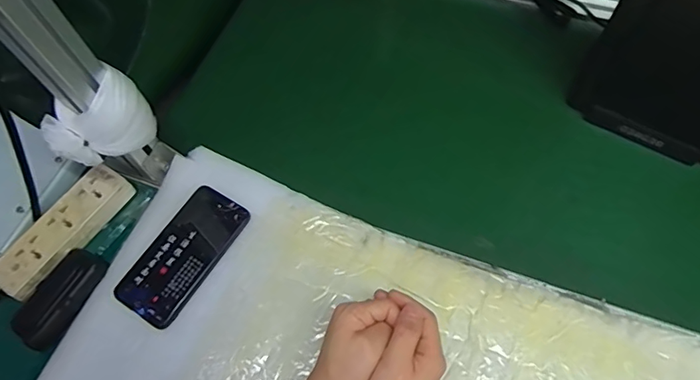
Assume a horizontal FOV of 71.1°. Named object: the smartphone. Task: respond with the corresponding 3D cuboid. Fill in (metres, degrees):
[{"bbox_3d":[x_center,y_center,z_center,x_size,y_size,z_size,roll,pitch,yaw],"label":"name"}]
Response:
[{"bbox_3d":[-0.186,0.070,0.546,0.076,0.007,0.155,27,69,18],"label":"smartphone"}]

